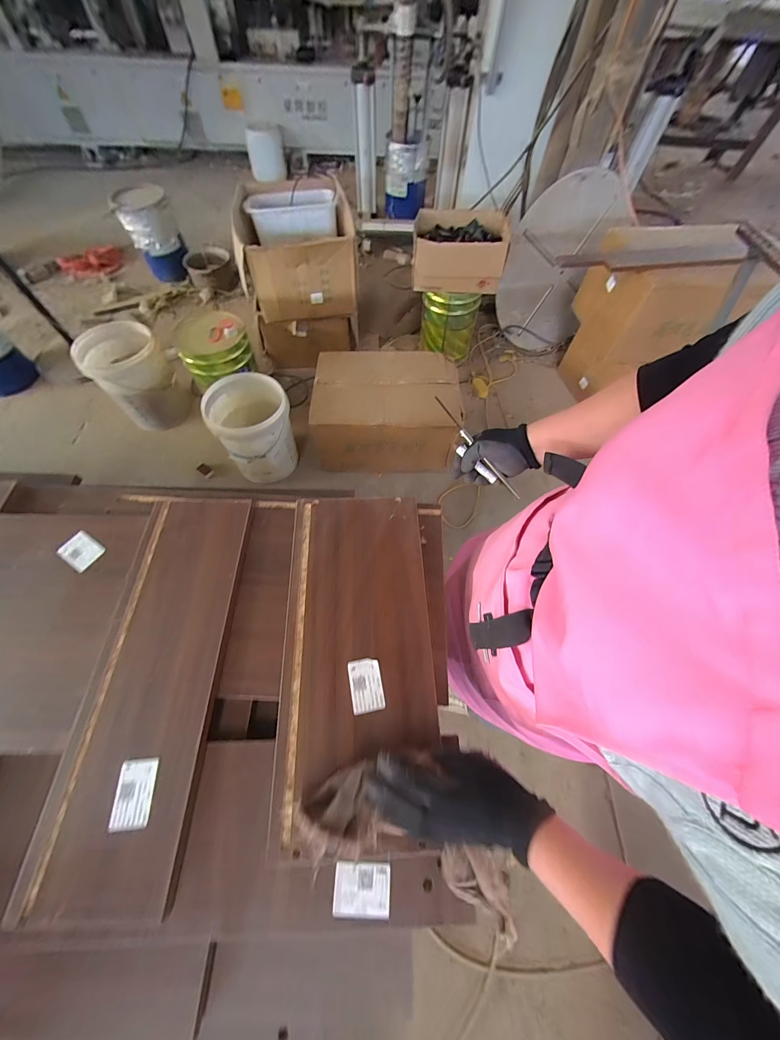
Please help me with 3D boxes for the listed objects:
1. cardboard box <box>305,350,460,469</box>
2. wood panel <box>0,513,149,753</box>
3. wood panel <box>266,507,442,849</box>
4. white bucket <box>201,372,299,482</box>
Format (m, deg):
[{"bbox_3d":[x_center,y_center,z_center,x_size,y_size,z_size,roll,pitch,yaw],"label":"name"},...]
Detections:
[{"bbox_3d":[-0.011,-0.487,1.485,0.592,0.285,0.406,1,63,-1],"label":"cardboard box"},{"bbox_3d":[-0.511,0.133,0.468,0.244,0.012,0.316,0,63,0],"label":"wood panel"},{"bbox_3d":[-0.044,0.157,0.460,0.196,0.024,0.420,-2,63,-1],"label":"wood panel"},{"bbox_3d":[-0.544,-0.377,1.384,0.286,0.293,0.283,1,63,-2],"label":"white bucket"}]

